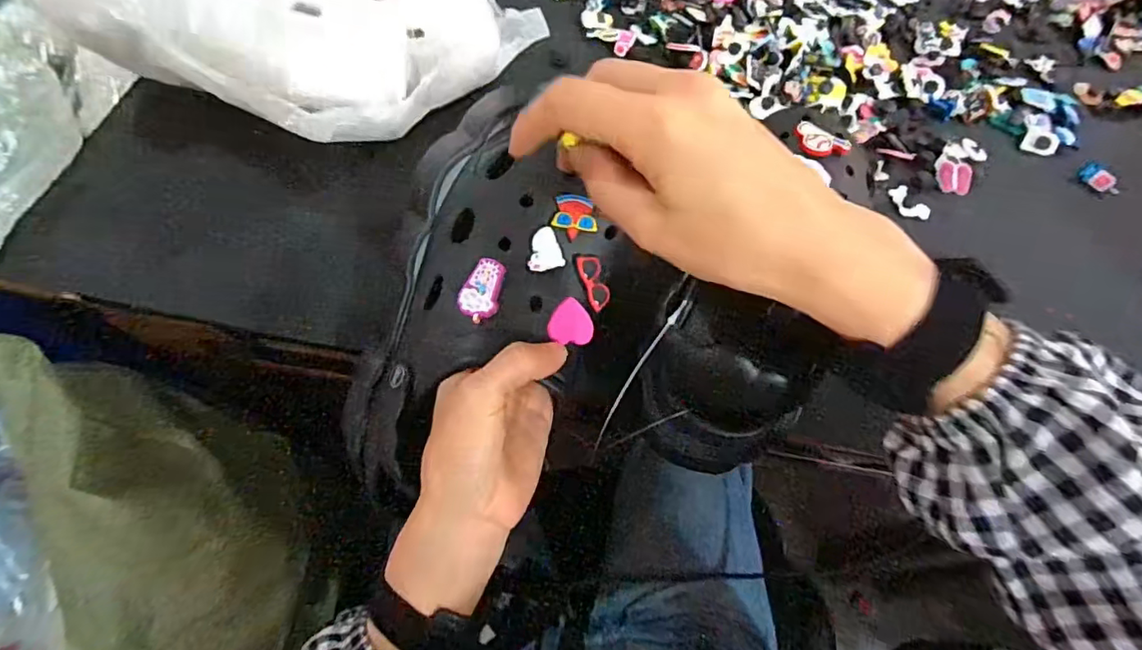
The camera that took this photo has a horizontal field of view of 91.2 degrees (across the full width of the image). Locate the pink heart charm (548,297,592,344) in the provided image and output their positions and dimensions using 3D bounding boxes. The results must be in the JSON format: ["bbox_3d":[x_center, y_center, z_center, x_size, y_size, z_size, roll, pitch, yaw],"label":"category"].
[{"bbox_3d":[0.000,-0.002,0.310,0.027,0.009,0.023,18,81,-28],"label":"pink heart charm"}]

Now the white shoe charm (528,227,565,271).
[{"bbox_3d":[-0.016,-0.040,0.303,0.019,0.004,0.022,-24,99,-9],"label":"white shoe charm"}]

